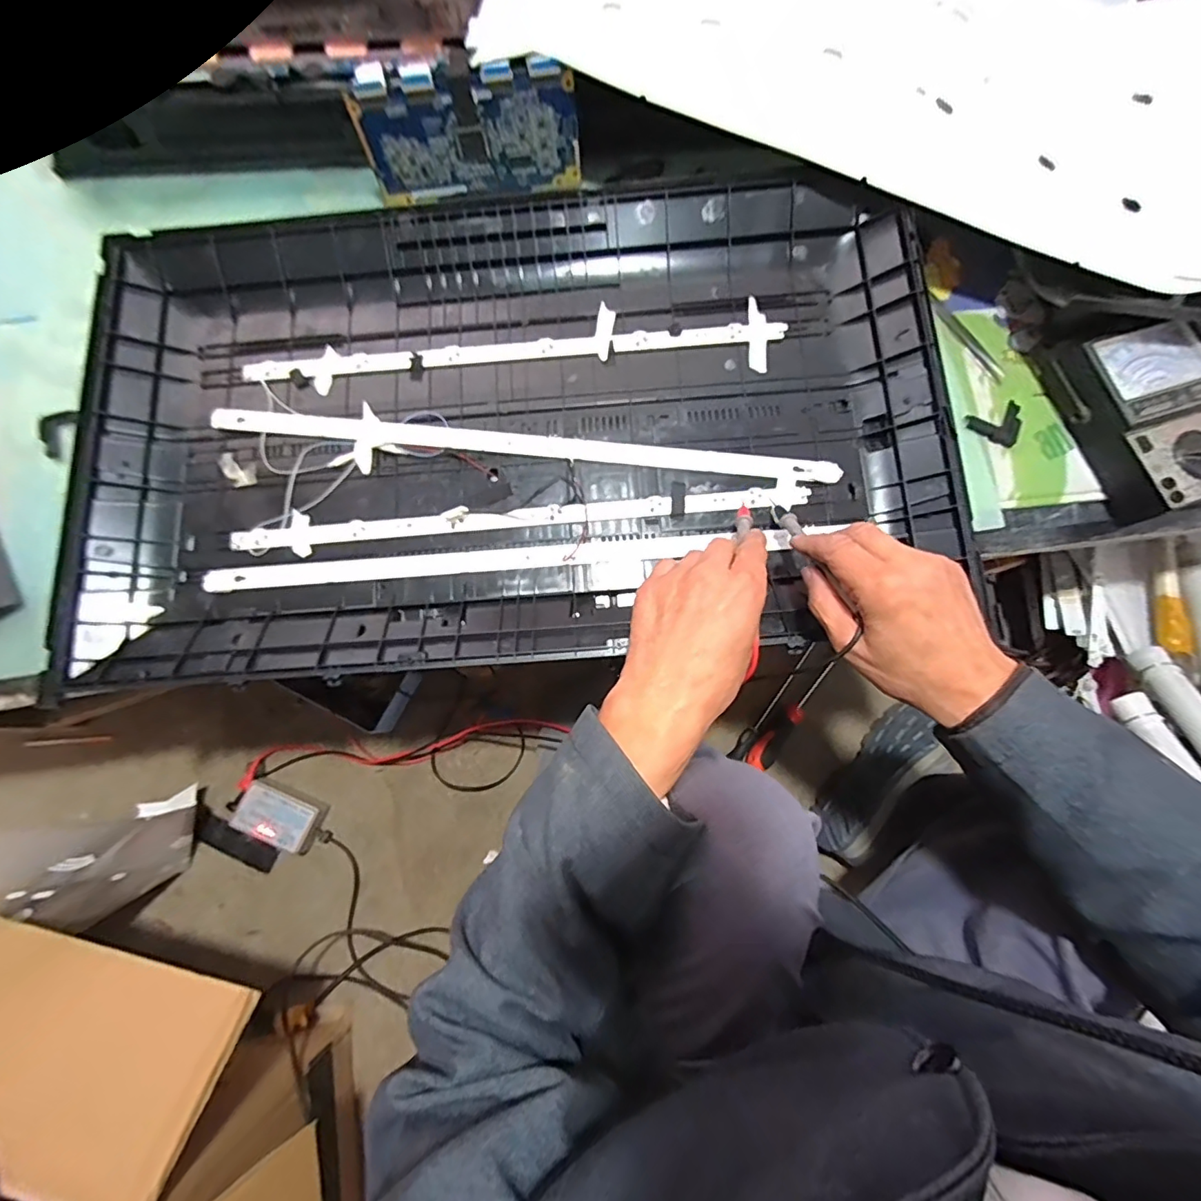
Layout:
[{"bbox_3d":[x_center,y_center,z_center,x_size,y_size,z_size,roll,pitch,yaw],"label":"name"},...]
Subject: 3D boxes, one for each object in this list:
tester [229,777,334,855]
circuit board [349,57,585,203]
[{"bbox_3d":[-0.401,0.271,0.676,0.108,0.043,0.063,26,76,5],"label":"tester"},{"bbox_3d":[-0.120,-0.429,0.497,0.193,0.102,0.007,-5,68,0],"label":"circuit board"}]

